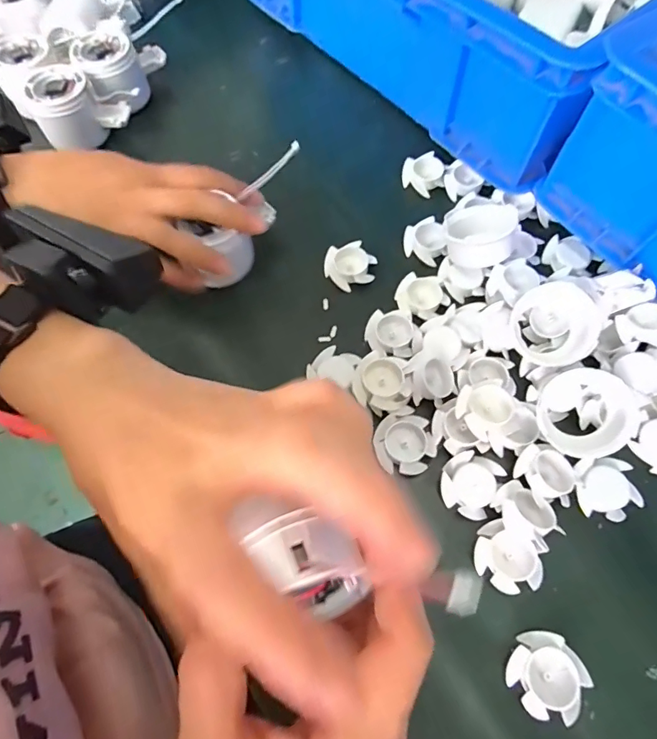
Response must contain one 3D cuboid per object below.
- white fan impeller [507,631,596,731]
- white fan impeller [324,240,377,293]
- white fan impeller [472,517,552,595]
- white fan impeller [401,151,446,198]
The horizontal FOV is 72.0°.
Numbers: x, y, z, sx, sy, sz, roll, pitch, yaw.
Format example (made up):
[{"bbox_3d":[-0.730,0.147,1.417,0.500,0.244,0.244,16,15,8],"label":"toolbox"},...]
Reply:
[{"bbox_3d":[0.120,0.169,0.250,0.036,0.016,0.040,31,71,14],"label":"white fan impeller"},{"bbox_3d":[0.018,-0.084,0.370,0.039,0.014,0.035,-23,68,-8],"label":"white fan impeller"},{"bbox_3d":[0.109,0.115,0.275,0.037,0.016,0.037,-1,67,2],"label":"white fan impeller"},{"bbox_3d":[0.085,-0.178,0.410,0.037,0.015,0.041,3,67,3],"label":"white fan impeller"}]

